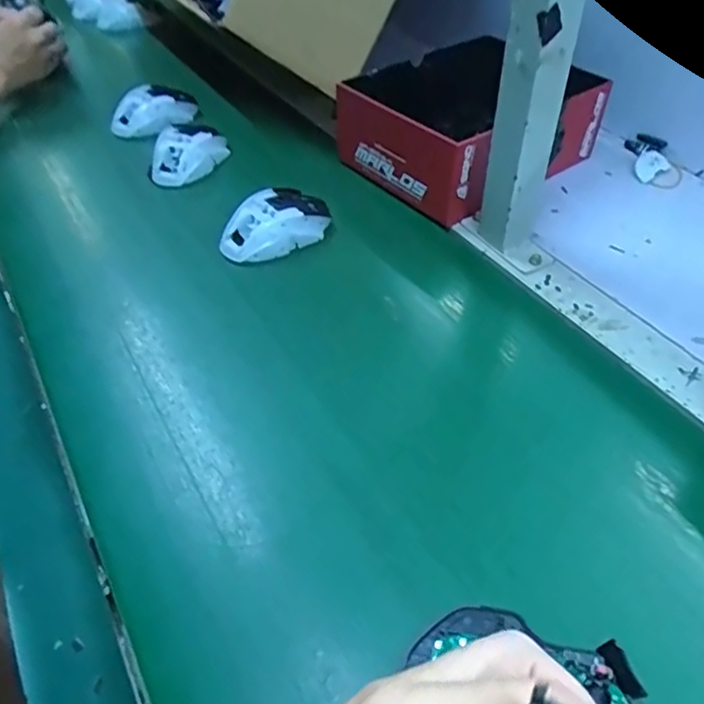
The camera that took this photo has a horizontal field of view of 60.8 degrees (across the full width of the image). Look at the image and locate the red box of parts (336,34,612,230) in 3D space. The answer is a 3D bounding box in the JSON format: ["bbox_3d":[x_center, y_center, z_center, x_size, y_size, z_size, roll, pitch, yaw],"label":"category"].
[{"bbox_3d":[0.129,-0.250,0.663,0.229,0.097,0.185,-33,54,-27],"label":"red box of parts"}]

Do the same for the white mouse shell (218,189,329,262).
[{"bbox_3d":[-0.074,-0.126,0.590,0.119,0.043,0.062,-34,54,-28],"label":"white mouse shell"}]

